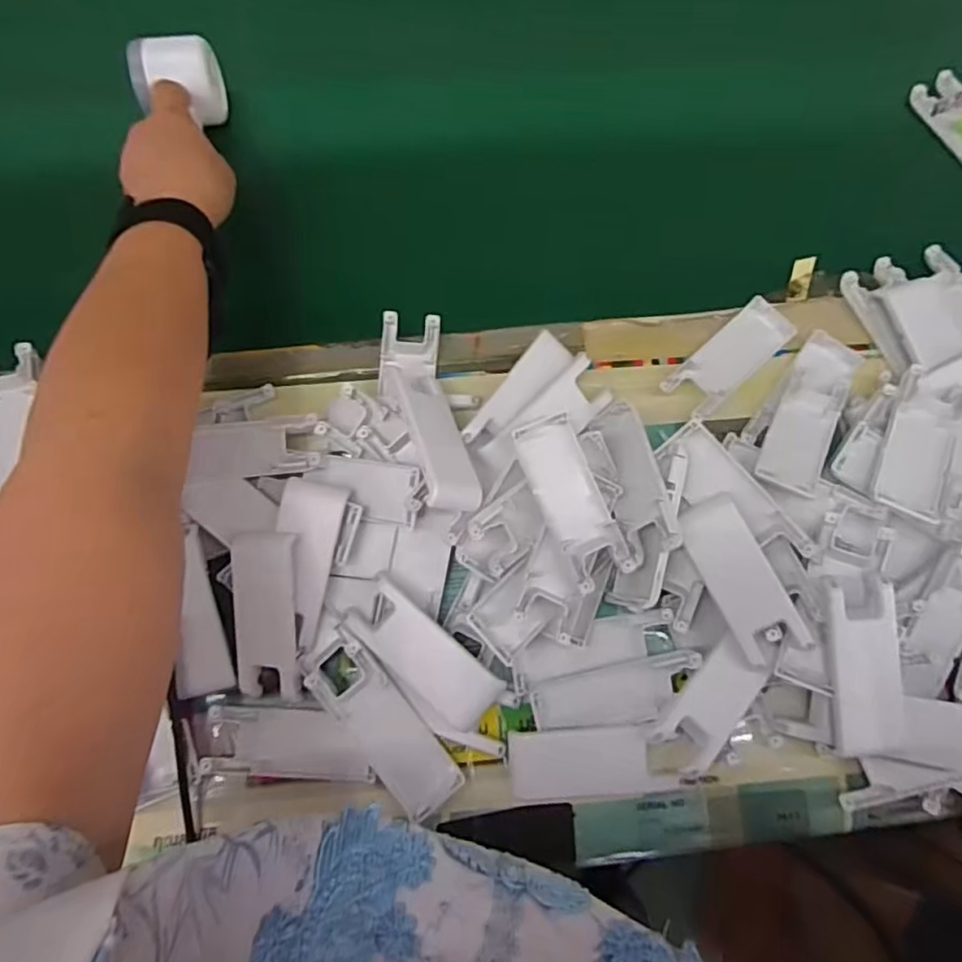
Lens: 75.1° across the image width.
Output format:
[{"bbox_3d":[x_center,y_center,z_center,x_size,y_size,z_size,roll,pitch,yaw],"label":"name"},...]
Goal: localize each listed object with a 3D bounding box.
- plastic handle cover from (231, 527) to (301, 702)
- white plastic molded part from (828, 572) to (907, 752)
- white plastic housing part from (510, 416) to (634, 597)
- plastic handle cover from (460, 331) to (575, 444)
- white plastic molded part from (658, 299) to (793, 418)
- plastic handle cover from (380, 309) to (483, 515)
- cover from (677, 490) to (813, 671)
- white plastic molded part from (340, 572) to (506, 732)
[{"bbox_3d":[-0.131,0.081,0.377,0.040,0.012,0.101,0,95,-1],"label":"plastic handle cover"},{"bbox_3d":[0.222,0.108,0.362,0.040,0.013,0.100,-4,90,-2],"label":"white plastic molded part"},{"bbox_3d":[0.056,0.011,0.379,0.039,0.014,0.102,-26,91,-7],"label":"white plastic housing part"},{"bbox_3d":[0.024,-0.059,0.419,0.027,0.019,0.096,38,79,7],"label":"plastic handle cover"},{"bbox_3d":[0.178,-0.088,0.447,0.105,0.008,0.038,-42,81,-9],"label":"white plastic molded part"},{"bbox_3d":[-0.035,-0.047,0.403,0.046,0.032,0.155,-17,54,-5],"label":"plastic handle cover"},{"bbox_3d":[0.157,0.058,0.377,0.034,0.011,0.099,-25,79,-6],"label":"cover"},{"bbox_3d":[-0.035,0.106,0.383,0.102,0.020,0.041,42,80,8],"label":"white plastic molded part"}]

